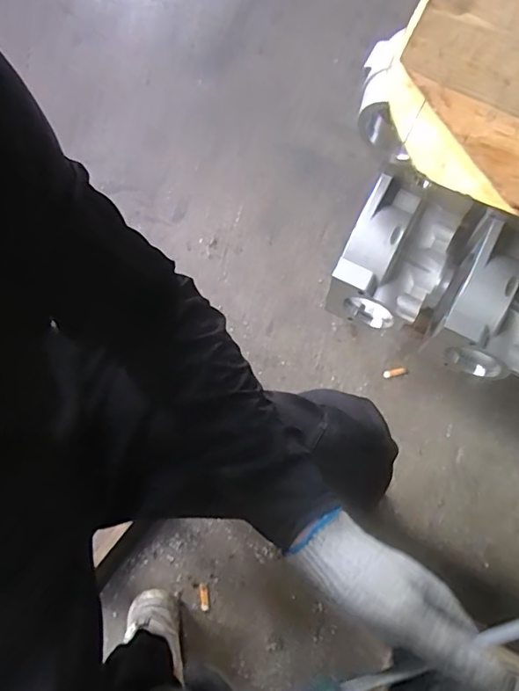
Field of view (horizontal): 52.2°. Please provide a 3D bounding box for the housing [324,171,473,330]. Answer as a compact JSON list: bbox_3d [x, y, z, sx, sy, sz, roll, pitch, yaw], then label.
[{"bbox_3d":[0.206,-0.125,0.782,0.151,0.123,0.187,26,77,6],"label":"housing"}]

